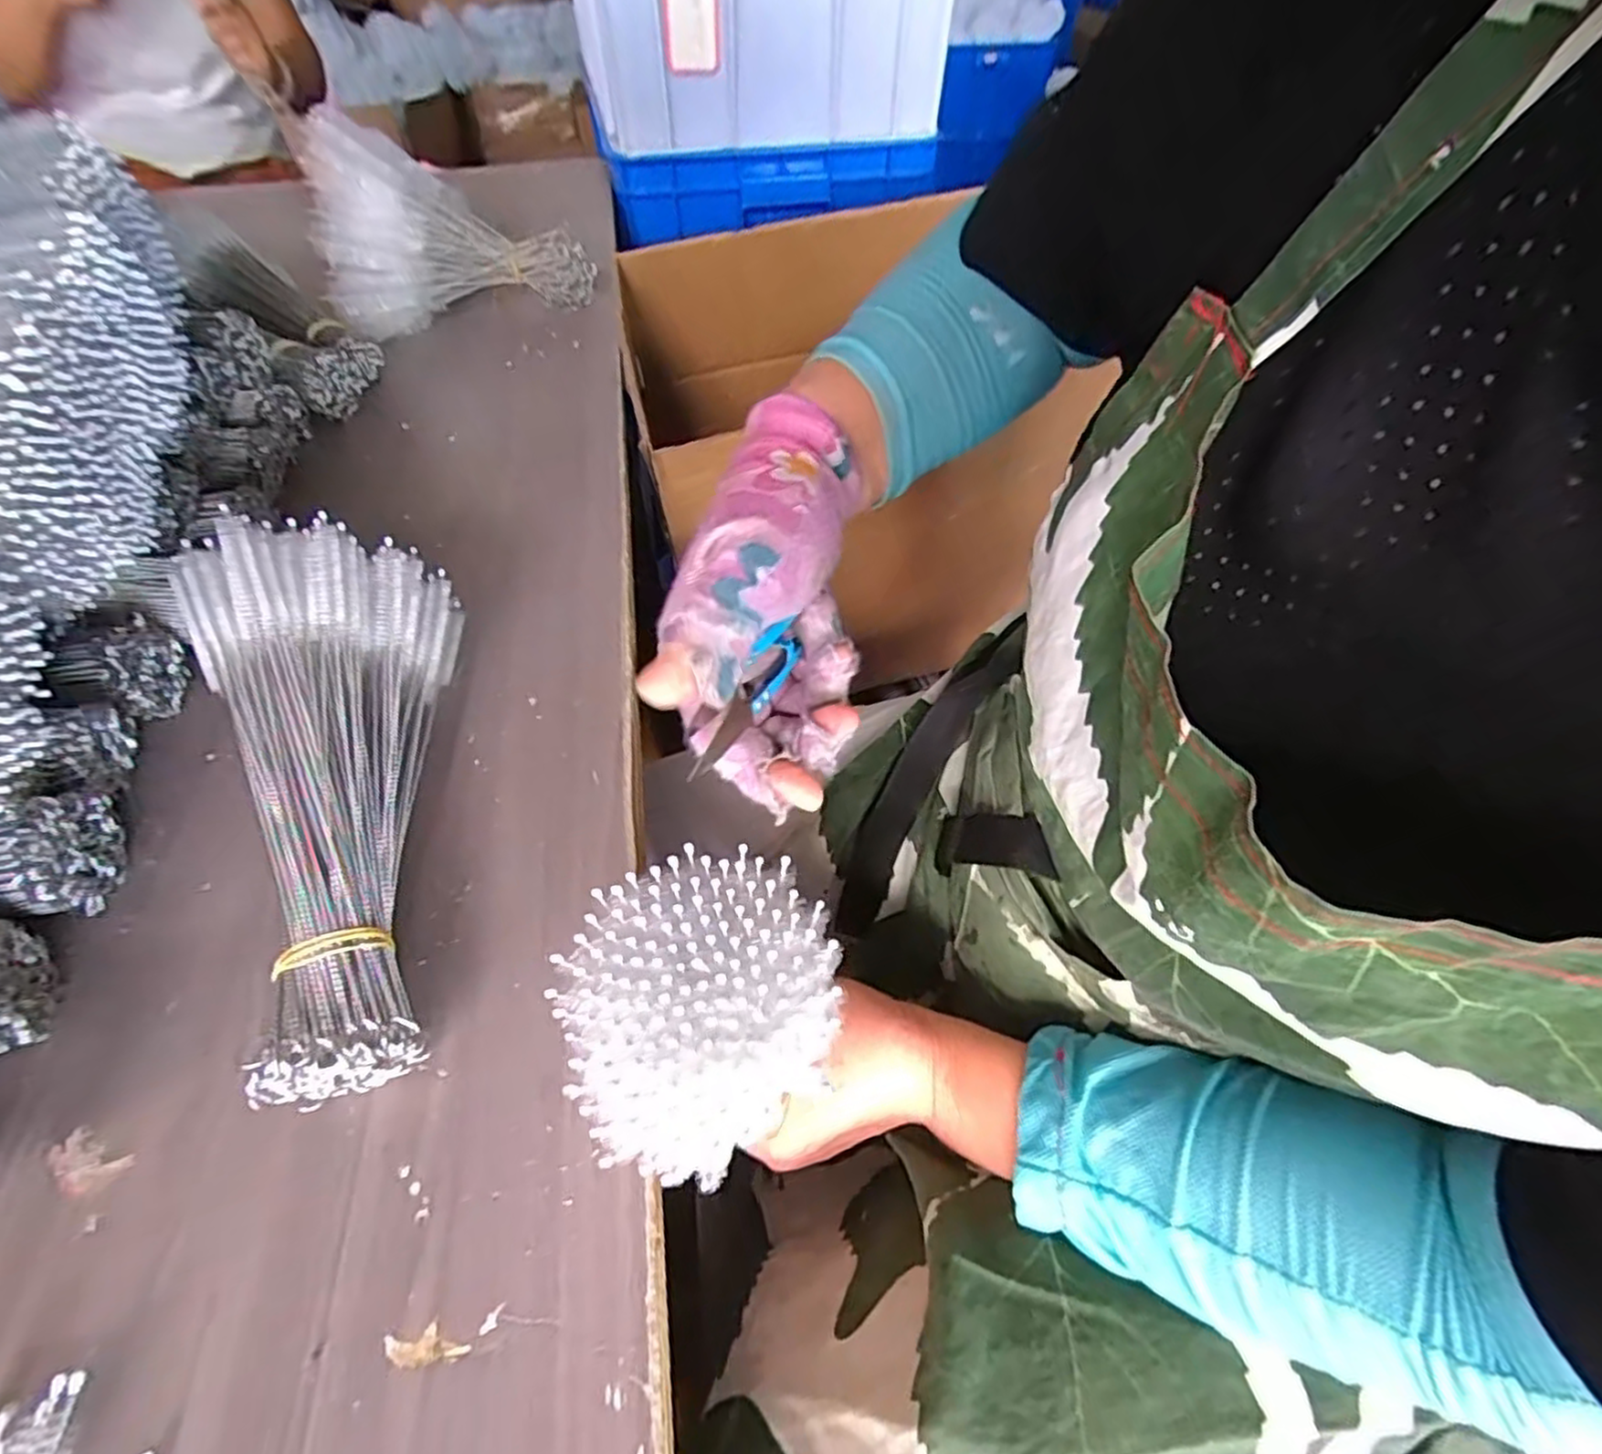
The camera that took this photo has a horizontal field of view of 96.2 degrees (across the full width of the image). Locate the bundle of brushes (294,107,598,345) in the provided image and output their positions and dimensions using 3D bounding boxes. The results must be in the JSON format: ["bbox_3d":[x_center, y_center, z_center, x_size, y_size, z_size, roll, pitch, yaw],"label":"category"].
[{"bbox_3d":[-0.299,-0.420,0.613,0.207,0.147,0.075,-21,55,-15],"label":"bundle of brushes"}]

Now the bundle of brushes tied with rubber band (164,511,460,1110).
[{"bbox_3d":[-0.192,0.021,0.297,0.093,0.074,0.243,-14,65,-12],"label":"bundle of brushes tied with rubber band"}]

